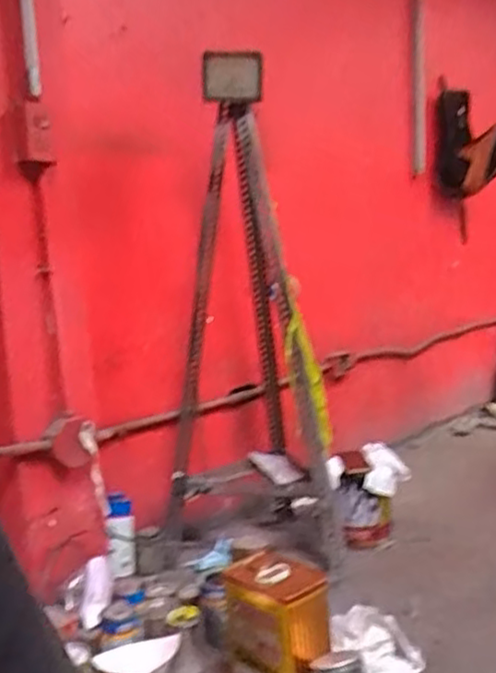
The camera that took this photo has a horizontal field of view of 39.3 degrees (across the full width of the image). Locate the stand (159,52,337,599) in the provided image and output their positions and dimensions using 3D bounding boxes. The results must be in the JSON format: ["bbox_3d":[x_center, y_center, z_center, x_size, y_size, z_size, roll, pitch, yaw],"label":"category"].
[{"bbox_3d":[-0.013,-0.043,1.838,0.412,1.222,0.425,-4,4,7],"label":"stand"}]

